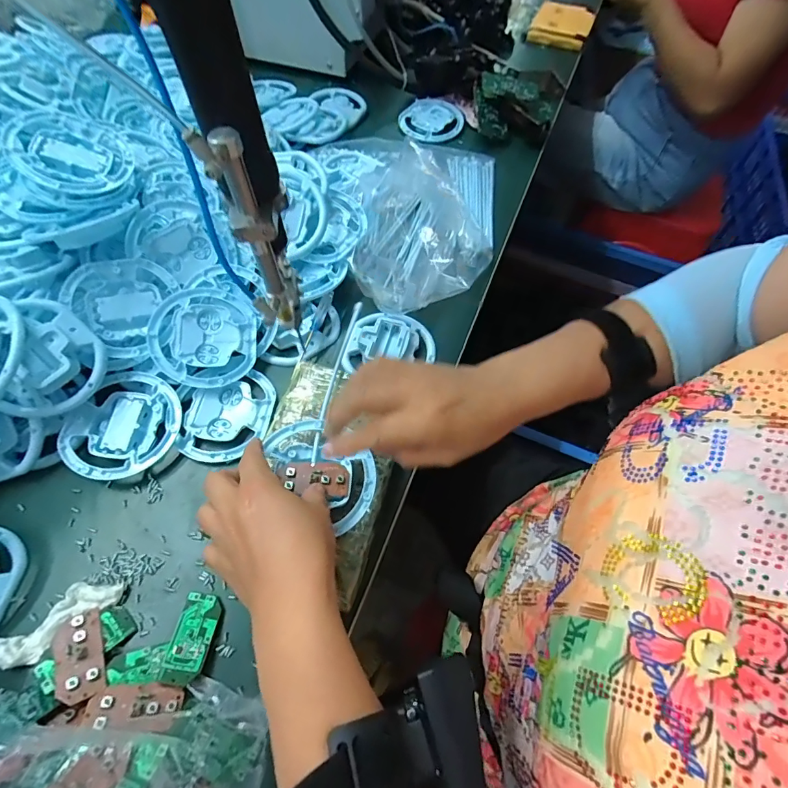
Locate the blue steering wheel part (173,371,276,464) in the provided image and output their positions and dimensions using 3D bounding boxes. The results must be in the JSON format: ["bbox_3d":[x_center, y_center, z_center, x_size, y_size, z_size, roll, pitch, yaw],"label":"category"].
[{"bbox_3d":[-0.164,0.020,0.421,0.079,0.011,0.099,8,61,2],"label":"blue steering wheel part"}]

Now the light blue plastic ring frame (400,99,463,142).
[{"bbox_3d":[0.063,-0.454,0.698,0.106,0.019,0.094,-6,61,-5],"label":"light blue plastic ring frame"}]

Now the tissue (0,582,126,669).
[{"bbox_3d":[-0.263,0.177,0.326,0.097,0.013,0.035,-34,67,-19],"label":"tissue"}]

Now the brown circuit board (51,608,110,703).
[{"bbox_3d":[-0.231,0.191,0.308,0.030,0.005,0.062,-16,50,-29],"label":"brown circuit board"}]

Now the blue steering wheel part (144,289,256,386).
[{"bbox_3d":[-0.194,-0.059,0.432,0.102,0.016,0.102,4,78,-20],"label":"blue steering wheel part"}]

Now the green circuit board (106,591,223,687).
[{"bbox_3d":[-0.172,0.185,0.322,0.063,0.011,0.063,8,61,2],"label":"green circuit board"}]

